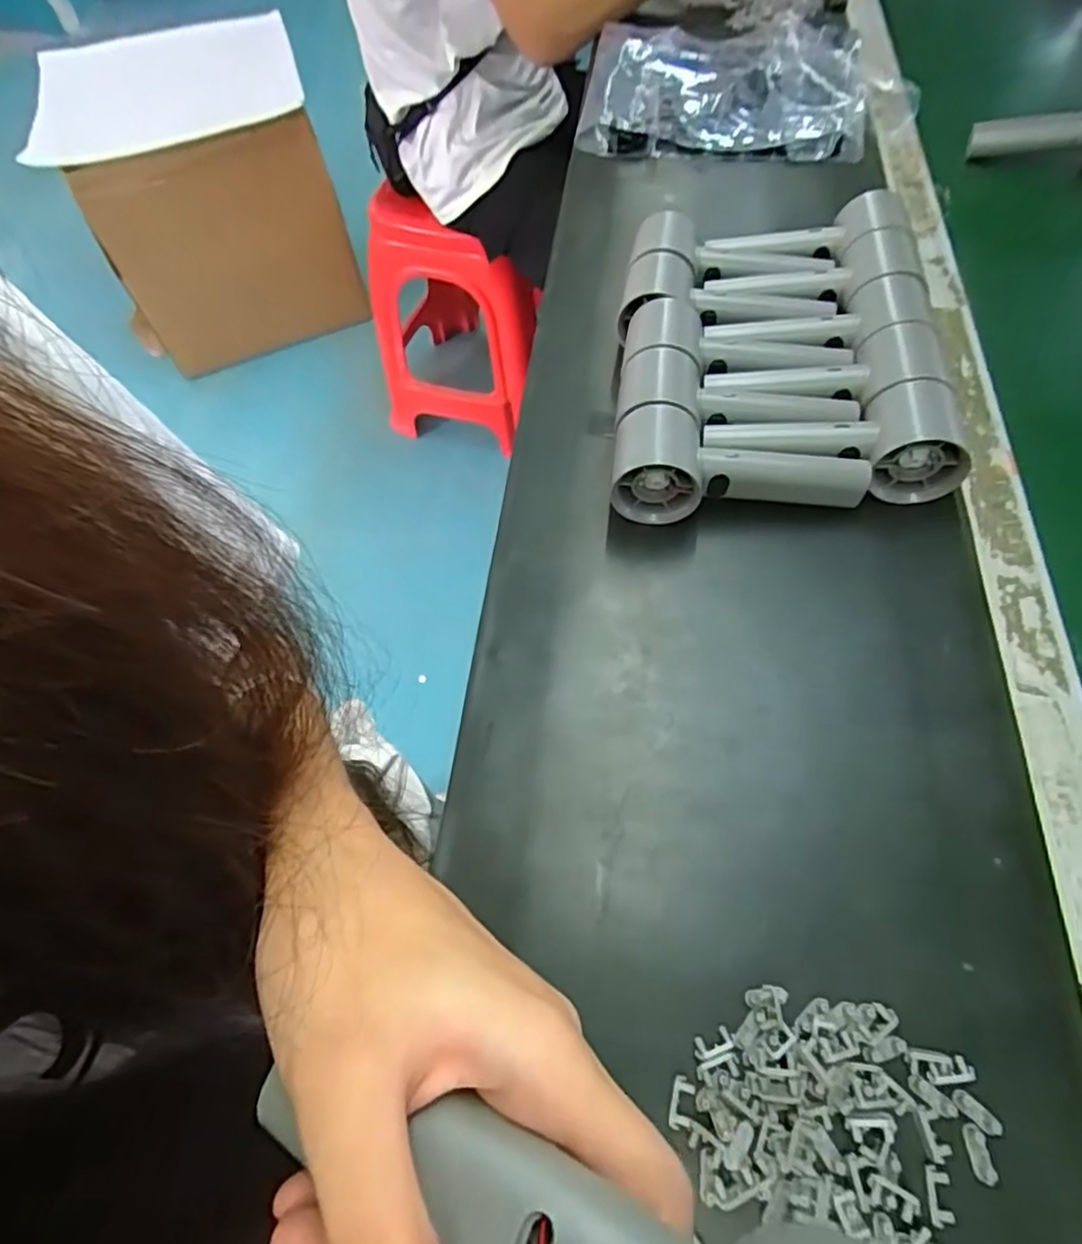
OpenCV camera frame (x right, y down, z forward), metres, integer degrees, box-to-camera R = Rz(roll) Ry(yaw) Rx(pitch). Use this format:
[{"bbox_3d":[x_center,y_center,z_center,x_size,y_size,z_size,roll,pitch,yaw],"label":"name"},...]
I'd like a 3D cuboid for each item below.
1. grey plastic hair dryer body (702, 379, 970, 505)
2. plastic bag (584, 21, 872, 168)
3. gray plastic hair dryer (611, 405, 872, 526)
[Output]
[{"bbox_3d":[0.188,-0.114,0.427,0.159,0.053,0.057,0,60,4],"label":"grey plastic hair dryer body"},{"bbox_3d":[0.197,-0.596,0.718,0.290,0.038,0.264,10,63,8],"label":"plastic bag"},{"bbox_3d":[0.126,-0.100,0.423,0.154,0.052,0.053,3,61,6],"label":"gray plastic hair dryer"}]

